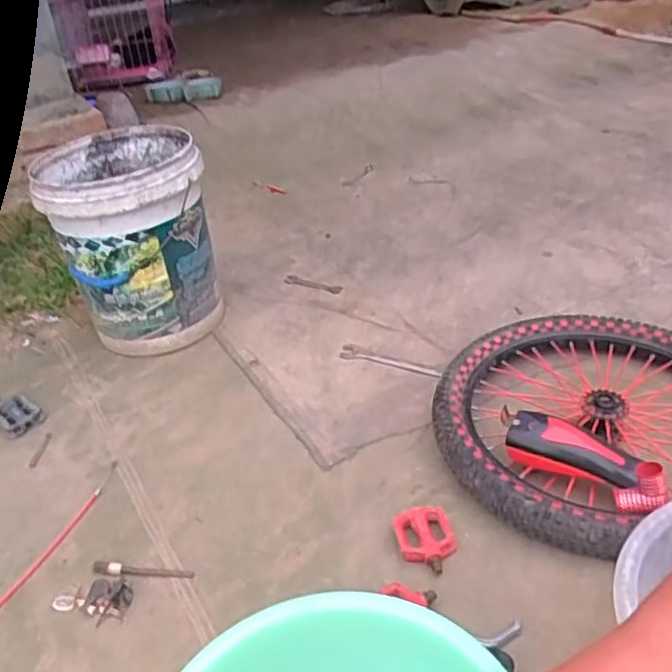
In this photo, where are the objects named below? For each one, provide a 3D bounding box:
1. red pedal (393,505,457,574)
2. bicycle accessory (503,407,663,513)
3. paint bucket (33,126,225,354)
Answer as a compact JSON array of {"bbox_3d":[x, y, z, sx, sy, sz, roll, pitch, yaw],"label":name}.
[{"bbox_3d":[0.118,0.269,0.913,0.069,0.027,0.106,-9,33,-6],"label":"red pedal"},{"bbox_3d":[0.333,0.160,0.939,0.069,0.062,0.231,-32,40,-32],"label":"bicycle accessory"},{"bbox_3d":[-0.401,-0.181,1.389,0.293,0.374,0.301,-14,34,-14],"label":"paint bucket"}]

